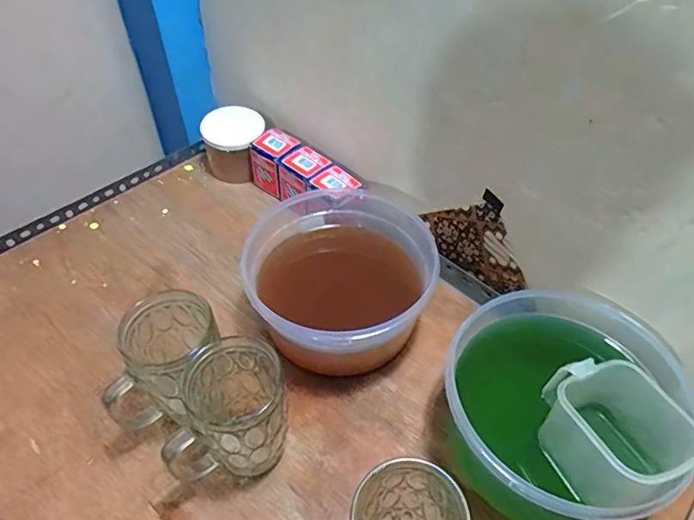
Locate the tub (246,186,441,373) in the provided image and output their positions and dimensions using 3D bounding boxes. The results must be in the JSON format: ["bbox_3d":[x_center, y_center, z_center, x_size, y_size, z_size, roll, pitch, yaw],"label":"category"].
[{"bbox_3d":[-0.004,0.017,0.539,0.176,0.104,0.187,1,48,-1],"label":"tub"}]

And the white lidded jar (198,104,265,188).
[{"bbox_3d":[-0.161,-0.165,0.706,0.082,0.084,0.072,-5,48,-5],"label":"white lidded jar"}]

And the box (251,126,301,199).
[{"bbox_3d":[-0.100,-0.135,0.682,0.055,0.065,0.056,26,52,20],"label":"box"}]

